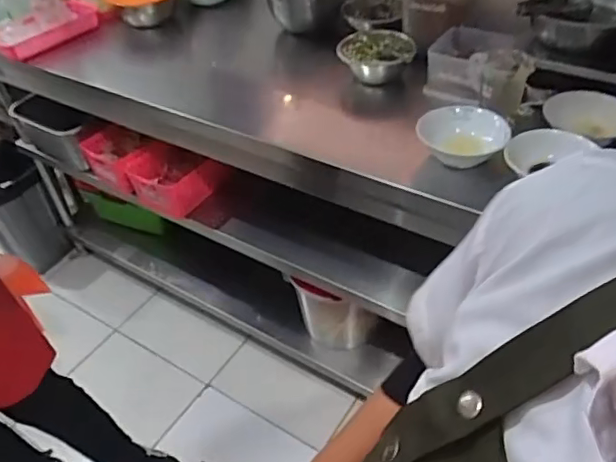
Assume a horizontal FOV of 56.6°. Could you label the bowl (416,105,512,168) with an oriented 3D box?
[{"bbox_3d":[0.276,-0.172,1.016,0.139,0.051,0.139,-3,44,3],"label":"bowl"}]

